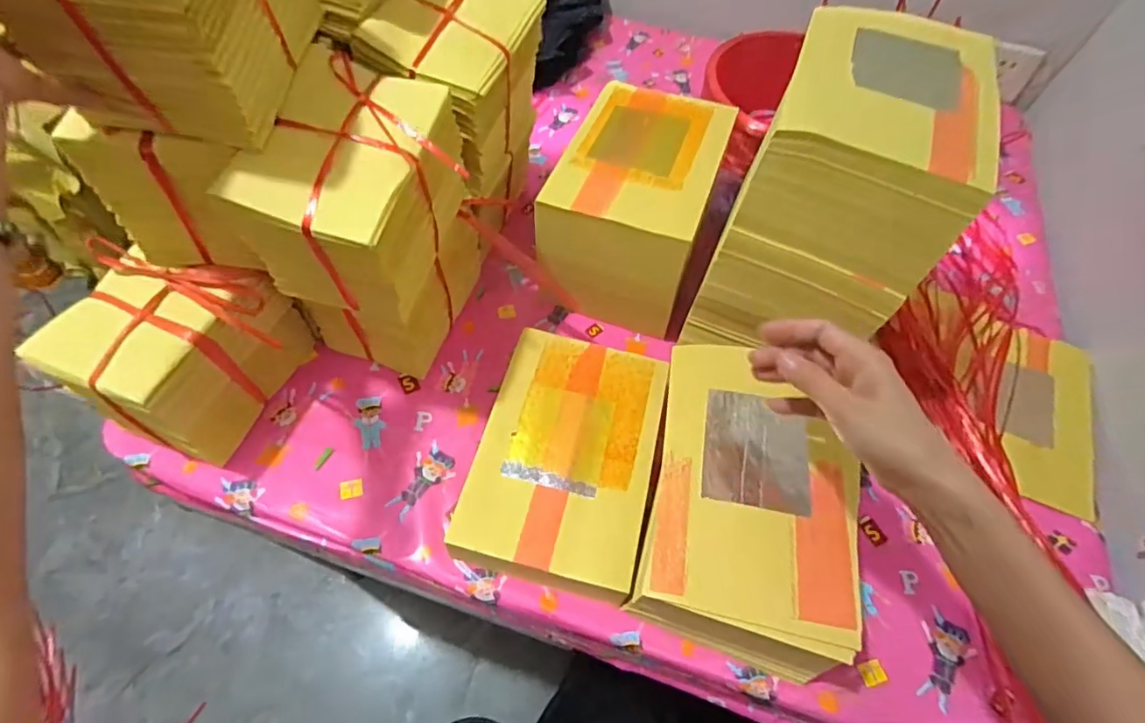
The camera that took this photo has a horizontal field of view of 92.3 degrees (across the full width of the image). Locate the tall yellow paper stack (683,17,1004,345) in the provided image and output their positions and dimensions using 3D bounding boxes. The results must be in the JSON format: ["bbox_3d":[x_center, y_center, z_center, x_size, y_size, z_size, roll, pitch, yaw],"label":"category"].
[{"bbox_3d":[0.252,-0.155,0.529,0.163,0.246,0.230,24,61,11],"label":"tall yellow paper stack"}]

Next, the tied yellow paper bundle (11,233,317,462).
[{"bbox_3d":[-0.358,-0.006,0.524,0.129,0.148,0.155,12,59,4],"label":"tied yellow paper bundle"}]

